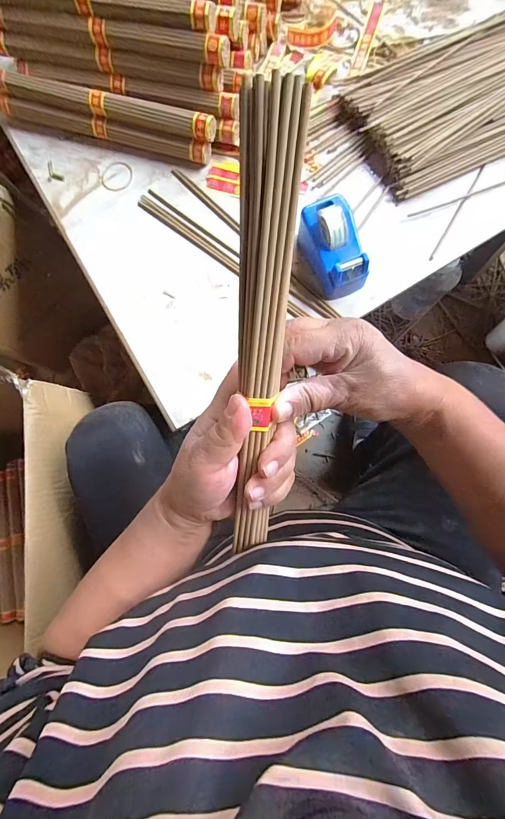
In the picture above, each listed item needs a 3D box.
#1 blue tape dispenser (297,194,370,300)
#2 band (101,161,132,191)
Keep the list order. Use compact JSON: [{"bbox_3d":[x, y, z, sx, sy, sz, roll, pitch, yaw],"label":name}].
[{"bbox_3d":[0.095,-0.186,0.392,0.057,0.061,0.103,-19,81,2],"label":"blue tape dispenser"},{"bbox_3d":[-0.189,-0.326,0.468,0.045,0.004,0.046,-1,82,5],"label":"band"}]

